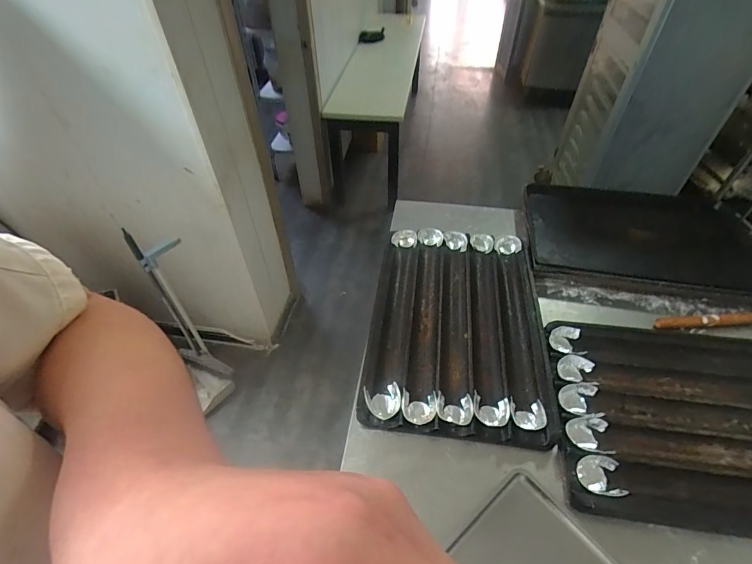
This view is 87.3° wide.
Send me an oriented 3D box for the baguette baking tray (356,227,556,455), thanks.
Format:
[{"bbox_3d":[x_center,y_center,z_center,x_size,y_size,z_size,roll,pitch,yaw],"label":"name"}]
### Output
[{"bbox_3d":[0.195,0.091,0.959,0.393,0.041,0.607,6,48,6],"label":"baguette baking tray"}]

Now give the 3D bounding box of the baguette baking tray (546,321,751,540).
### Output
[{"bbox_3d":[0.664,0.269,0.774,0.571,0.032,0.398,6,48,6],"label":"baguette baking tray"}]

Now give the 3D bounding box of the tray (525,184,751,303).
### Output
[{"bbox_3d":[0.745,-0.142,1.121,0.600,0.038,0.451,4,48,4],"label":"tray"}]

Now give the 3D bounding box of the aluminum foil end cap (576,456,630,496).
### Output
[{"bbox_3d":[0.407,0.354,0.718,0.072,0.026,0.065,6,48,6],"label":"aluminum foil end cap"}]

